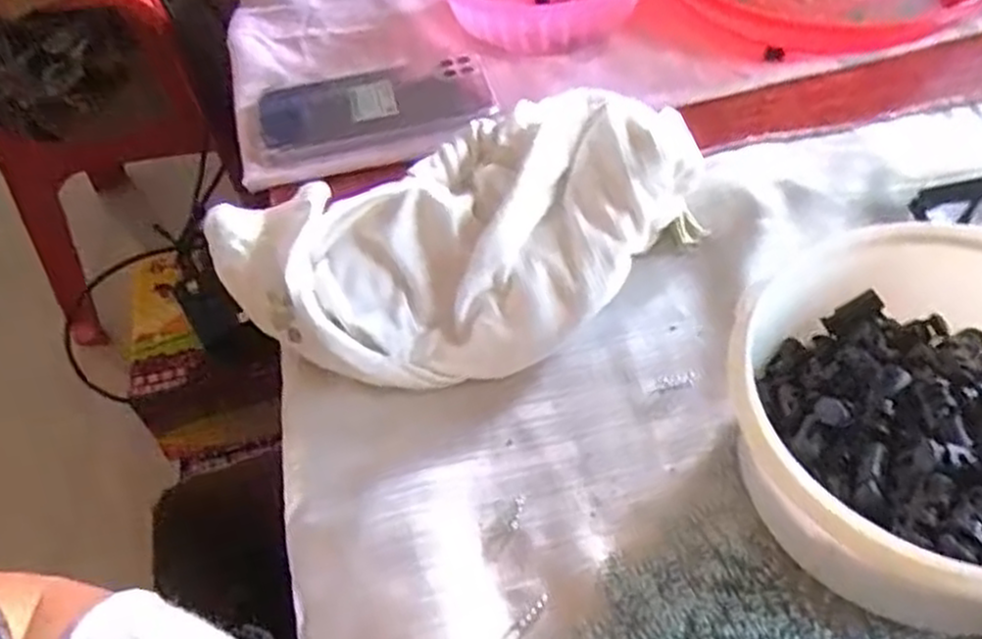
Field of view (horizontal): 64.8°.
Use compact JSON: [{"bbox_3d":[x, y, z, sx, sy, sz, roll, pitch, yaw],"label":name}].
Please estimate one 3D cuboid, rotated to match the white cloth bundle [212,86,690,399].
[{"bbox_3d":[-0.015,-0.048,0.427,0.246,0.065,0.154,-27,53,-16],"label":"white cloth bundle"}]

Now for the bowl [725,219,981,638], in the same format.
[{"bbox_3d":[0.178,0.041,0.312,0.160,0.082,0.173,-3,50,3],"label":"bowl"}]

